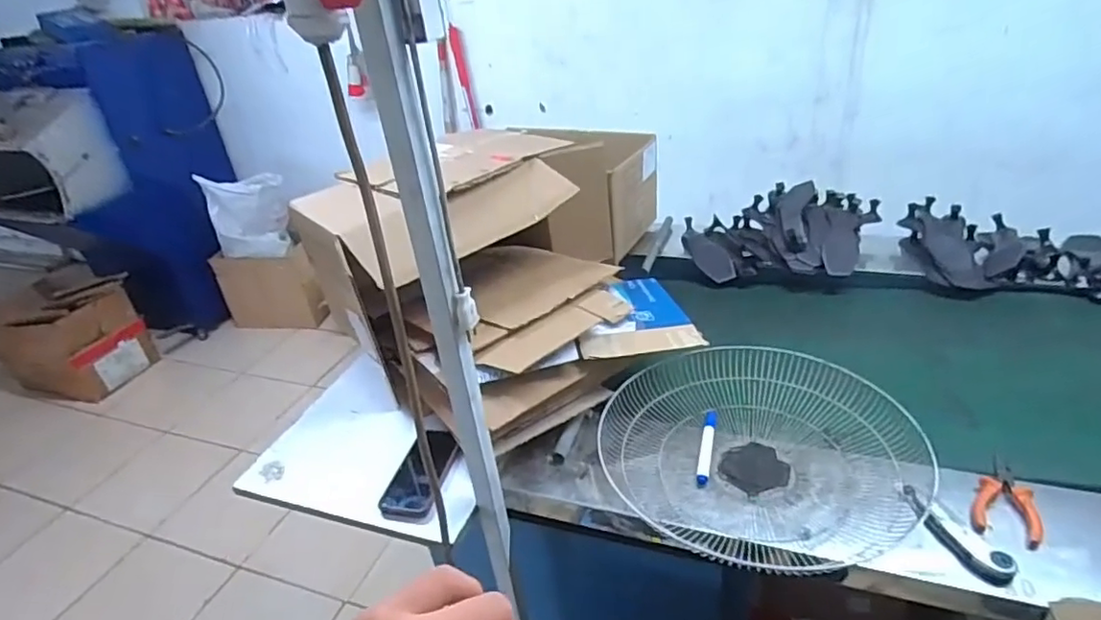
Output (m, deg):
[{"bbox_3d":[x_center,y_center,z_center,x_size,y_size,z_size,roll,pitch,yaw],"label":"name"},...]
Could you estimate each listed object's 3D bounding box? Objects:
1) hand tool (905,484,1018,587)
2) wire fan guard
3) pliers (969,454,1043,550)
[{"bbox_3d":[0.501,0.278,0.743,0.038,0.031,0.141,-19,33,-20],"label":"hand tool"},{"bbox_3d":[0.294,0.202,0.875,0.397,0.073,0.409,-5,31,3],"label":"wire fan guard"},{"bbox_3d":[0.596,0.247,0.773,0.072,0.023,0.122,16,37,33],"label":"pliers"}]

